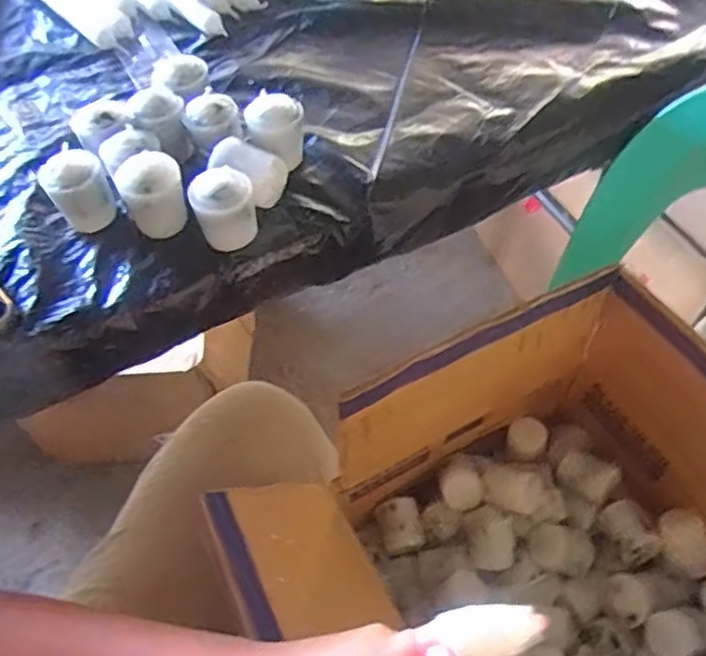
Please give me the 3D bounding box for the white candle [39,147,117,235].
[{"bbox_3d":[-0.177,-0.087,0.437,0.036,0.047,0.030,-24,58,-12],"label":"white candle"}]

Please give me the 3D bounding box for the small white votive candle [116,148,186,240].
[{"bbox_3d":[-0.128,-0.085,0.437,0.038,0.047,0.036,-22,57,-11],"label":"small white votive candle"}]

